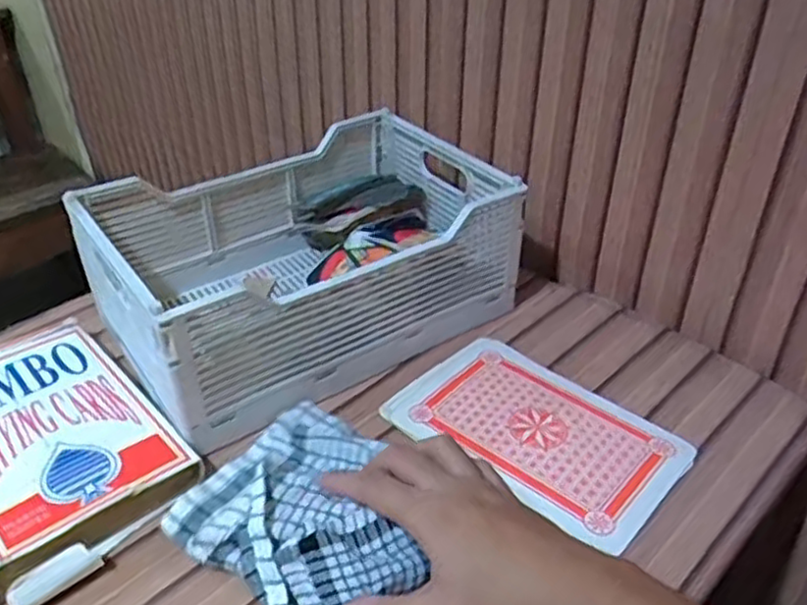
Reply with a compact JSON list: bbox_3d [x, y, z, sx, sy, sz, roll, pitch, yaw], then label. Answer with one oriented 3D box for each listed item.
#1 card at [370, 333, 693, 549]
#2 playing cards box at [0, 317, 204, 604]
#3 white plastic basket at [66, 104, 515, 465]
[{"bbox_3d":[0.096,0.089,0.519,0.191,0.006,0.121,28,44,33],"label":"card"},{"bbox_3d":[-0.246,0.093,0.490,0.140,0.022,0.222,-29,45,-34],"label":"playing cards box"},{"bbox_3d":[-0.081,-0.039,0.598,0.300,0.117,0.205,-23,42,-28],"label":"white plastic basket"}]

